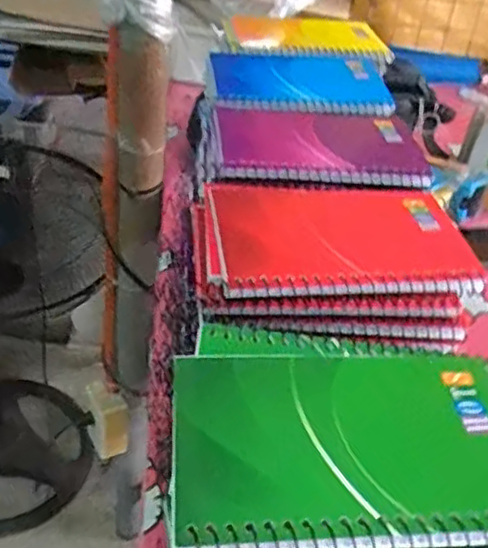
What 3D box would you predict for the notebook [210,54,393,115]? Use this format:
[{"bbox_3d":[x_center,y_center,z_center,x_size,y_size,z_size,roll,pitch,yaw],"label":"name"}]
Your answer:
[{"bbox_3d":[0.042,-0.148,0.511,0.141,0.011,0.092,0,39,-9],"label":"notebook"}]

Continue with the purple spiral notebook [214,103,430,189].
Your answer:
[{"bbox_3d":[0.048,-0.089,0.441,0.131,0.010,0.100,2,38,-7],"label":"purple spiral notebook"}]

